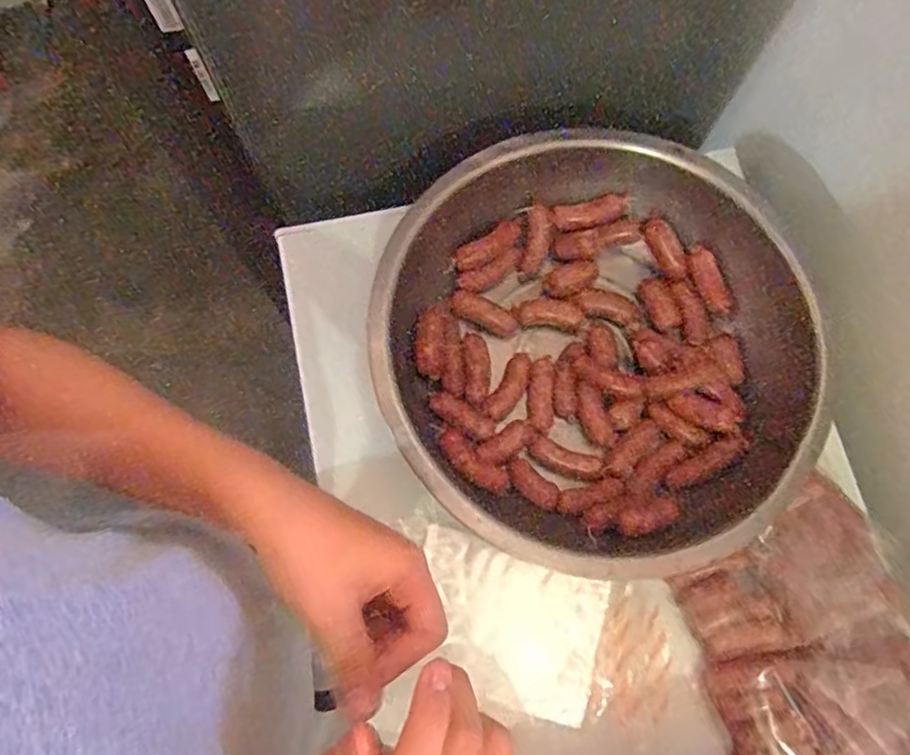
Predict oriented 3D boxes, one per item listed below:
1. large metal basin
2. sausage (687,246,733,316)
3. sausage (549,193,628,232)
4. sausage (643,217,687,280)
[{"bbox_3d":[0.146,-0.032,0.643,0.434,0.120,0.434,0,76,-1],"label":"large metal basin"},{"bbox_3d":[0.293,-0.111,0.692,0.024,0.024,0.080,-22,78,-7],"label":"sausage"},{"bbox_3d":[0.157,-0.192,0.707,0.086,0.020,0.025,-11,76,12],"label":"sausage"},{"bbox_3d":[0.248,-0.151,0.709,0.024,0.022,0.074,-29,94,-8],"label":"sausage"}]

